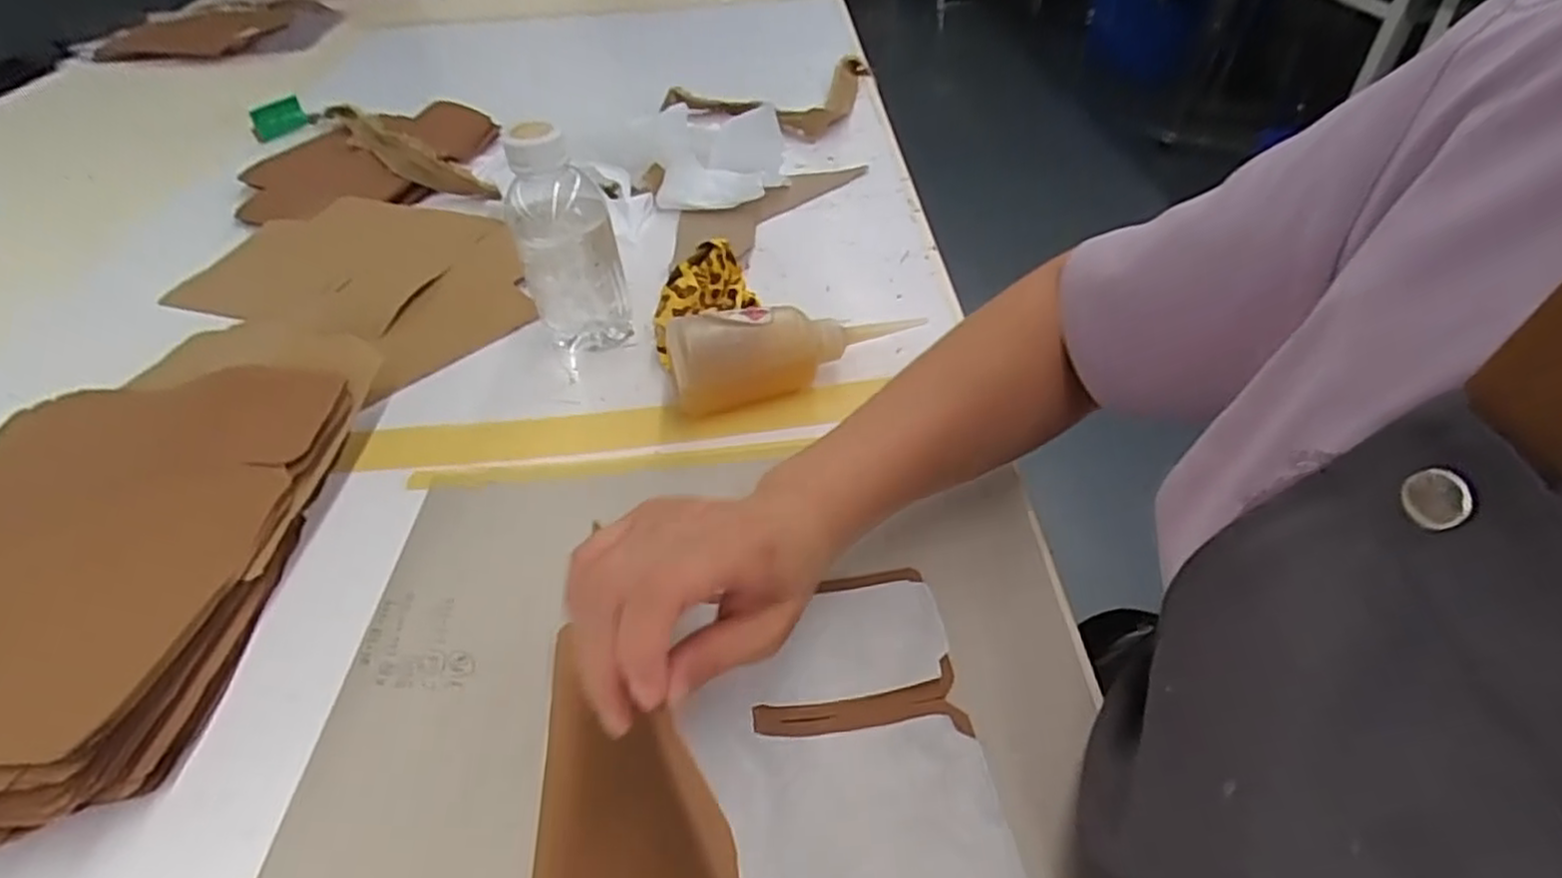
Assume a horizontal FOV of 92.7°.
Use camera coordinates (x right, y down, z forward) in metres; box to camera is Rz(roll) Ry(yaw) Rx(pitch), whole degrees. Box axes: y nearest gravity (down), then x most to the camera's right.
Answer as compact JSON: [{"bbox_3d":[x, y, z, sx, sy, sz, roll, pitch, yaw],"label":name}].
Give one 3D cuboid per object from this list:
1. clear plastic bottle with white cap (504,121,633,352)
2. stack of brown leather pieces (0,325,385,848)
[{"bbox_3d":[-0.152,-0.137,0.532,0.067,0.159,0.056,-14,44,-10],"label":"clear plastic bottle with white cap"},{"bbox_3d":[-0.382,0.056,0.419,0.224,0.073,0.317,0,42,3],"label":"stack of brown leather pieces"}]

